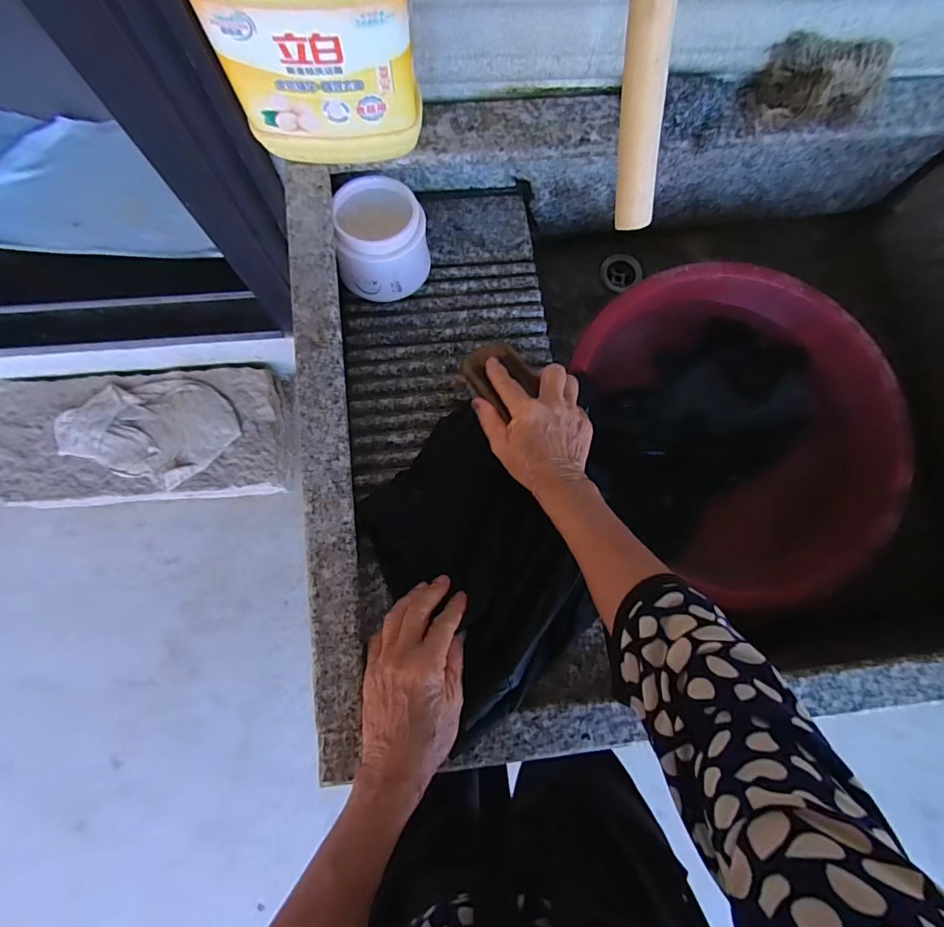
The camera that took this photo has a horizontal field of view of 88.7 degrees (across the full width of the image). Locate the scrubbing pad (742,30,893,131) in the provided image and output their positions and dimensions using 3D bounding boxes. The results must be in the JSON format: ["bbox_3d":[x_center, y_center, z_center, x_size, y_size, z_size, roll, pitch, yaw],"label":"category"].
[{"bbox_3d":[0.332,-0.363,0.461,0.116,0.048,0.053,-3,81,-4],"label":"scrubbing pad"}]

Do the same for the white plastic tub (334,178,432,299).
[{"bbox_3d":[-0.089,-0.226,0.491,0.087,0.062,0.094,1,81,-4],"label":"white plastic tub"}]

